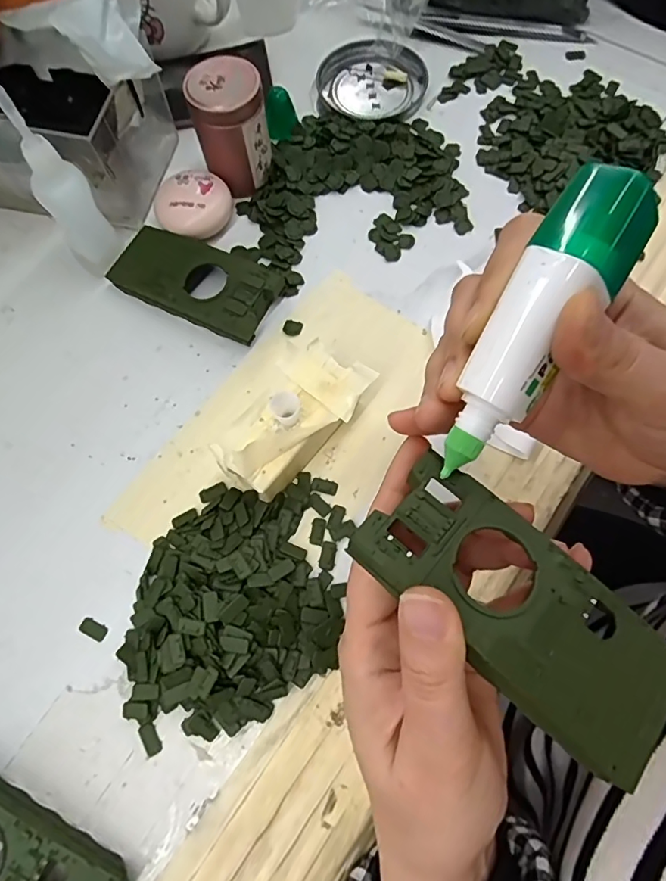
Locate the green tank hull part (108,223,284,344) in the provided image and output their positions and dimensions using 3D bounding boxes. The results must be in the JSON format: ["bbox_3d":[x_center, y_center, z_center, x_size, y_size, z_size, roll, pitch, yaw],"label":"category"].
[{"bbox_3d":[-0.086,-0.098,0.312,0.105,0.021,0.047,25,74,10],"label":"green tank hull part"}]

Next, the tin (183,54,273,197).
[{"bbox_3d":[-0.064,-0.197,0.318,0.044,0.063,0.041,-1,71,2],"label":"tin"}]

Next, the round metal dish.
[{"bbox_3d":[0.029,-0.267,0.374,0.077,0.012,0.066,9,72,6],"label":"round metal dish"}]

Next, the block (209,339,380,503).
[{"bbox_3d":[-0.020,-0.010,0.264,0.046,0.048,0.084,33,76,13],"label":"block"}]

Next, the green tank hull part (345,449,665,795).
[{"bbox_3d":[0.058,0.051,0.157,0.102,0.009,0.046,41,78,11],"label":"green tank hull part"}]

